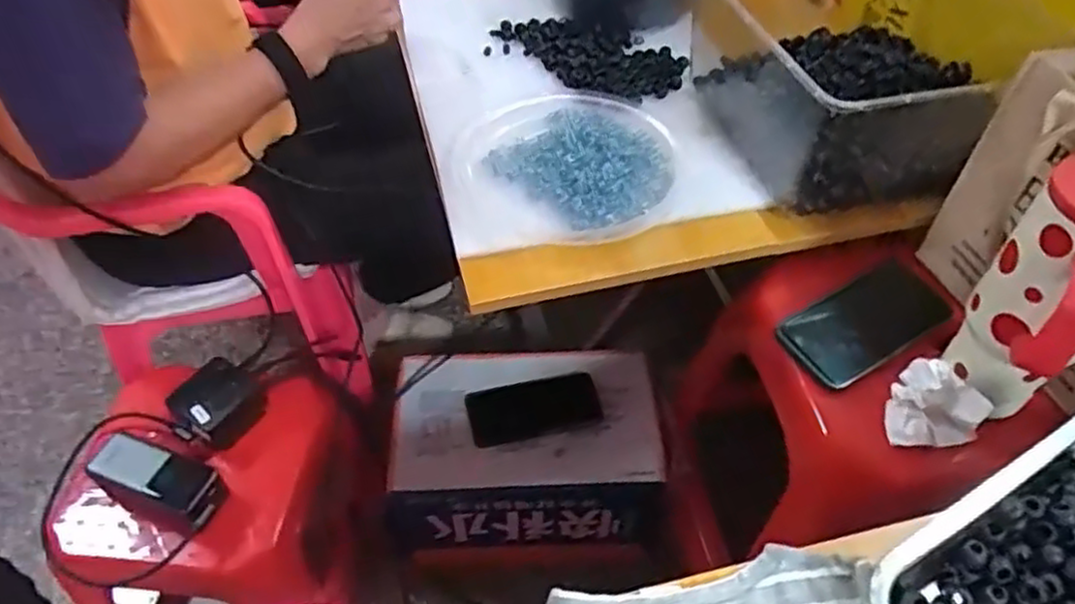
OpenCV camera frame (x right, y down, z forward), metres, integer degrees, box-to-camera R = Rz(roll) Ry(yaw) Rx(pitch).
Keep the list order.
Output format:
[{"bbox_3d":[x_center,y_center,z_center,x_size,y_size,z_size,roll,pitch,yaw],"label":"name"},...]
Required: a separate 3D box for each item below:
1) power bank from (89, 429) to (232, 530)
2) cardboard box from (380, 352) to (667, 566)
[{"bbox_3d":[-0.387,0.183,0.748,0.140,0.038,0.061,19,52,16],"label":"power bank"},{"bbox_3d":[-0.017,0.204,0.965,0.331,0.158,0.231,-5,50,-3],"label":"cardboard box"}]

